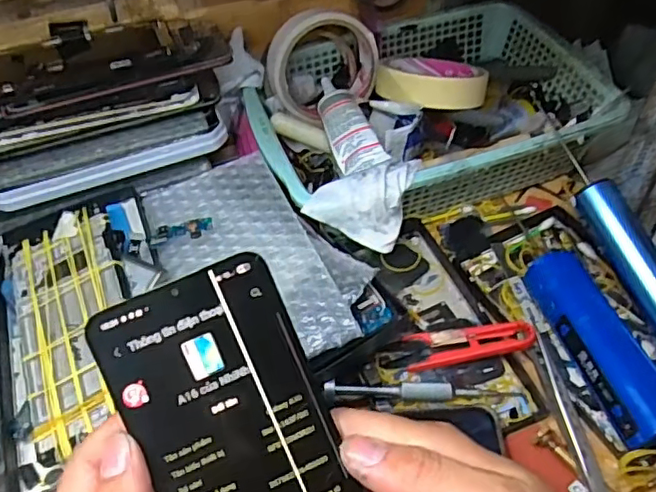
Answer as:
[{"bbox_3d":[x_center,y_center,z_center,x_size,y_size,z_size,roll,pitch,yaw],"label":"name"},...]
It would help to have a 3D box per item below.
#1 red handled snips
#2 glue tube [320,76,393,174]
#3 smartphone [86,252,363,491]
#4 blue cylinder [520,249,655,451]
[{"bbox_3d":[0.082,0.066,0.383,0.098,0.014,0.023,-12,49,11],"label":"red handled snips"},{"bbox_3d":[0.014,-0.095,0.456,0.034,0.018,0.094,-18,64,-11],"label":"glue tube"},{"bbox_3d":[-0.031,0.088,0.237,0.073,0.004,0.158,-23,94,-10],"label":"smartphone"},{"bbox_3d":[0.170,0.063,0.375,0.035,0.032,0.132,-13,51,-7],"label":"blue cylinder"}]

